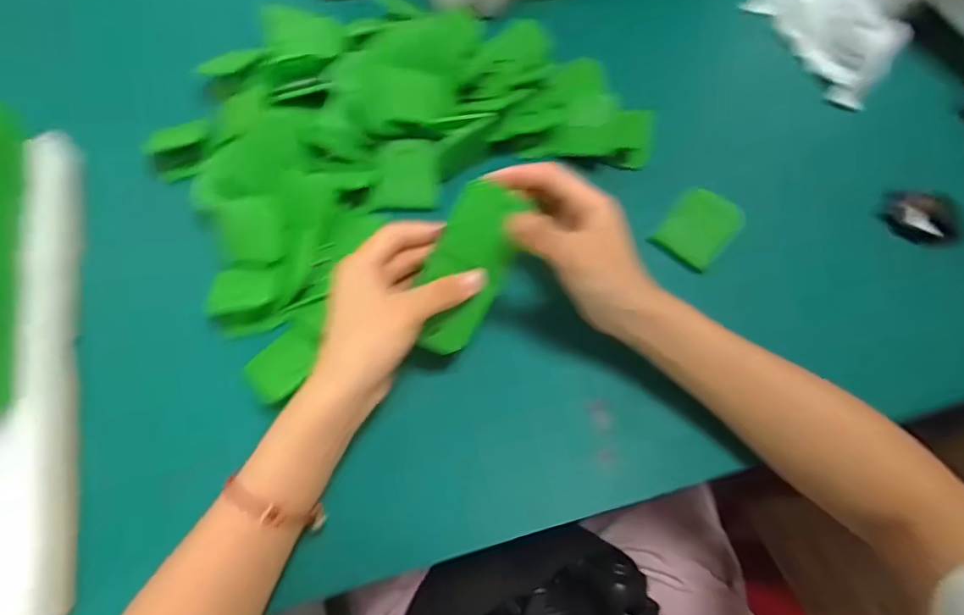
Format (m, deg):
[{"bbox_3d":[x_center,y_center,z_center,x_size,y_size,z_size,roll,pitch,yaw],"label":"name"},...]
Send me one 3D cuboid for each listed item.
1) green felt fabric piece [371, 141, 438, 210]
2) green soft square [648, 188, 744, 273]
[{"bbox_3d":[-0.063,-0.108,0.429,0.049,0.005,0.055,-4,97,0],"label":"green felt fabric piece"},{"bbox_3d":[0.170,-0.063,0.418,0.008,0.060,0.062,3,37,-32],"label":"green soft square"}]

